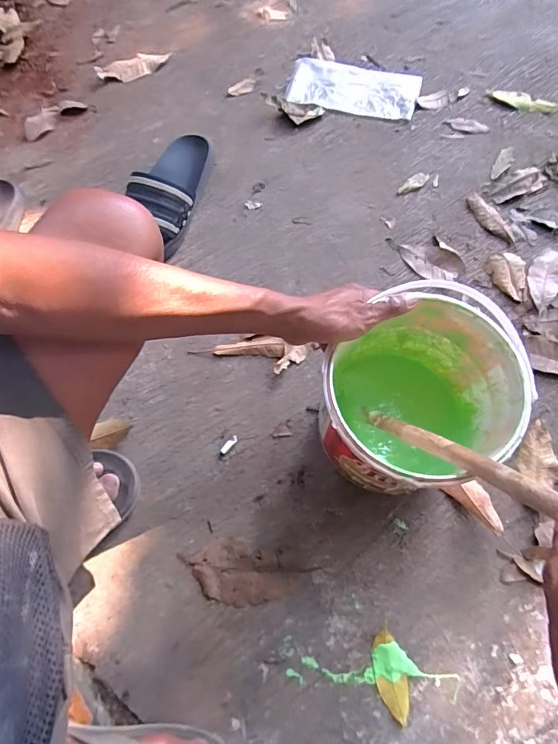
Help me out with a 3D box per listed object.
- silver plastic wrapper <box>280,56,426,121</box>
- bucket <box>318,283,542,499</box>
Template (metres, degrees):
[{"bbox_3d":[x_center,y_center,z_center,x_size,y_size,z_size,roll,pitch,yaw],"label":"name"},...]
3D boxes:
[{"bbox_3d":[0.139,-0.531,0.793,0.235,0.013,0.135,10,69,5],"label":"silver plastic wrapper"},{"bbox_3d":[0.142,0.039,0.482,0.191,0.194,0.178,0,69,1],"label":"bucket"}]

